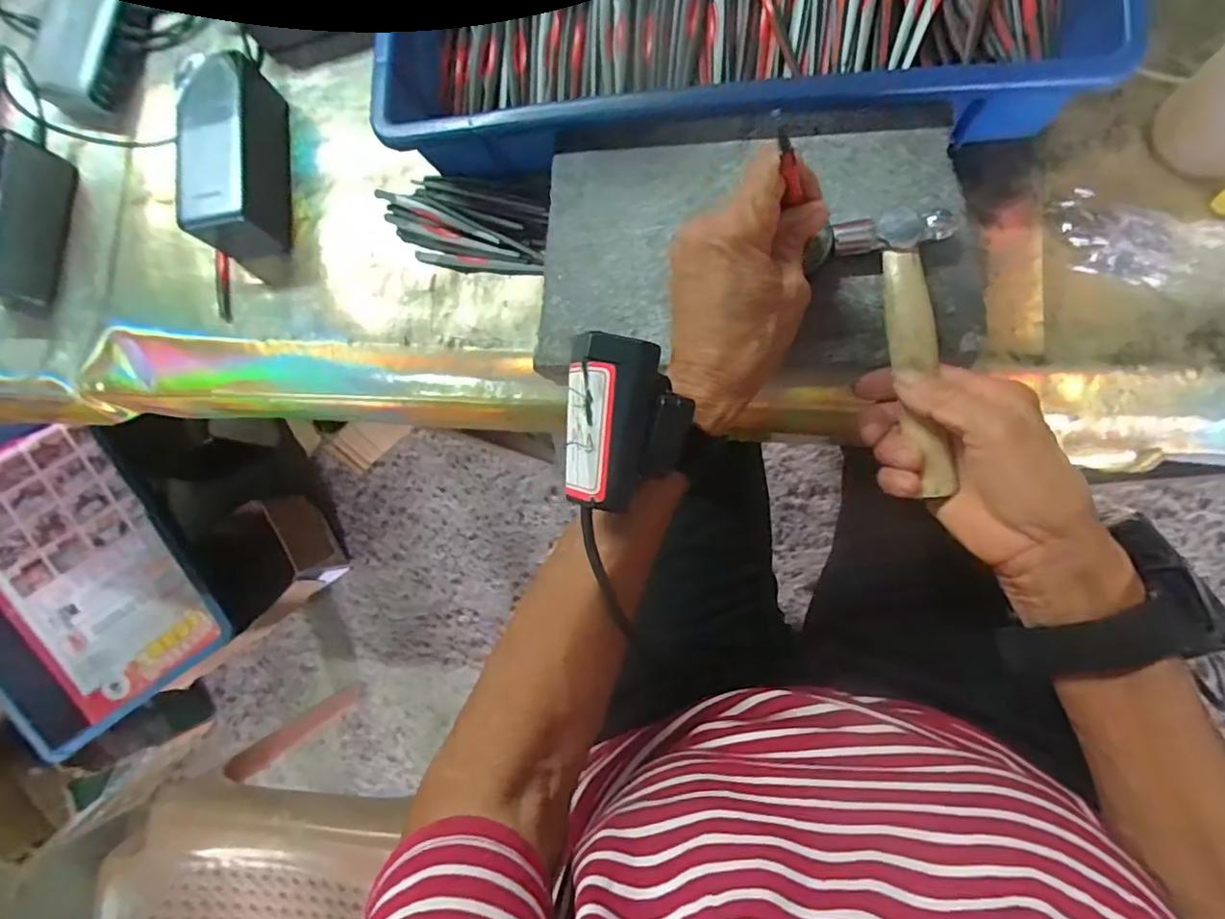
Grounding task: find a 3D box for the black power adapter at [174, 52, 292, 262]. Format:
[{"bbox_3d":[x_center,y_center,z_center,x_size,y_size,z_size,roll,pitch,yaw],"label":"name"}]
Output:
[{"bbox_3d":[-0.272,-0.215,0.419,0.047,0.059,0.127,-6,83,9],"label":"black power adapter"}]

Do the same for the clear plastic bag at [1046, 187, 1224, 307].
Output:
[{"bbox_3d":[0.316,-0.124,0.335,0.105,0.022,0.049,23,88,11],"label":"clear plastic bag"}]

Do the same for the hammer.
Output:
[{"bbox_3d":[0.151,-0.057,0.300,0.073,0.017,0.147,-11,83,8],"label":"hammer"}]

